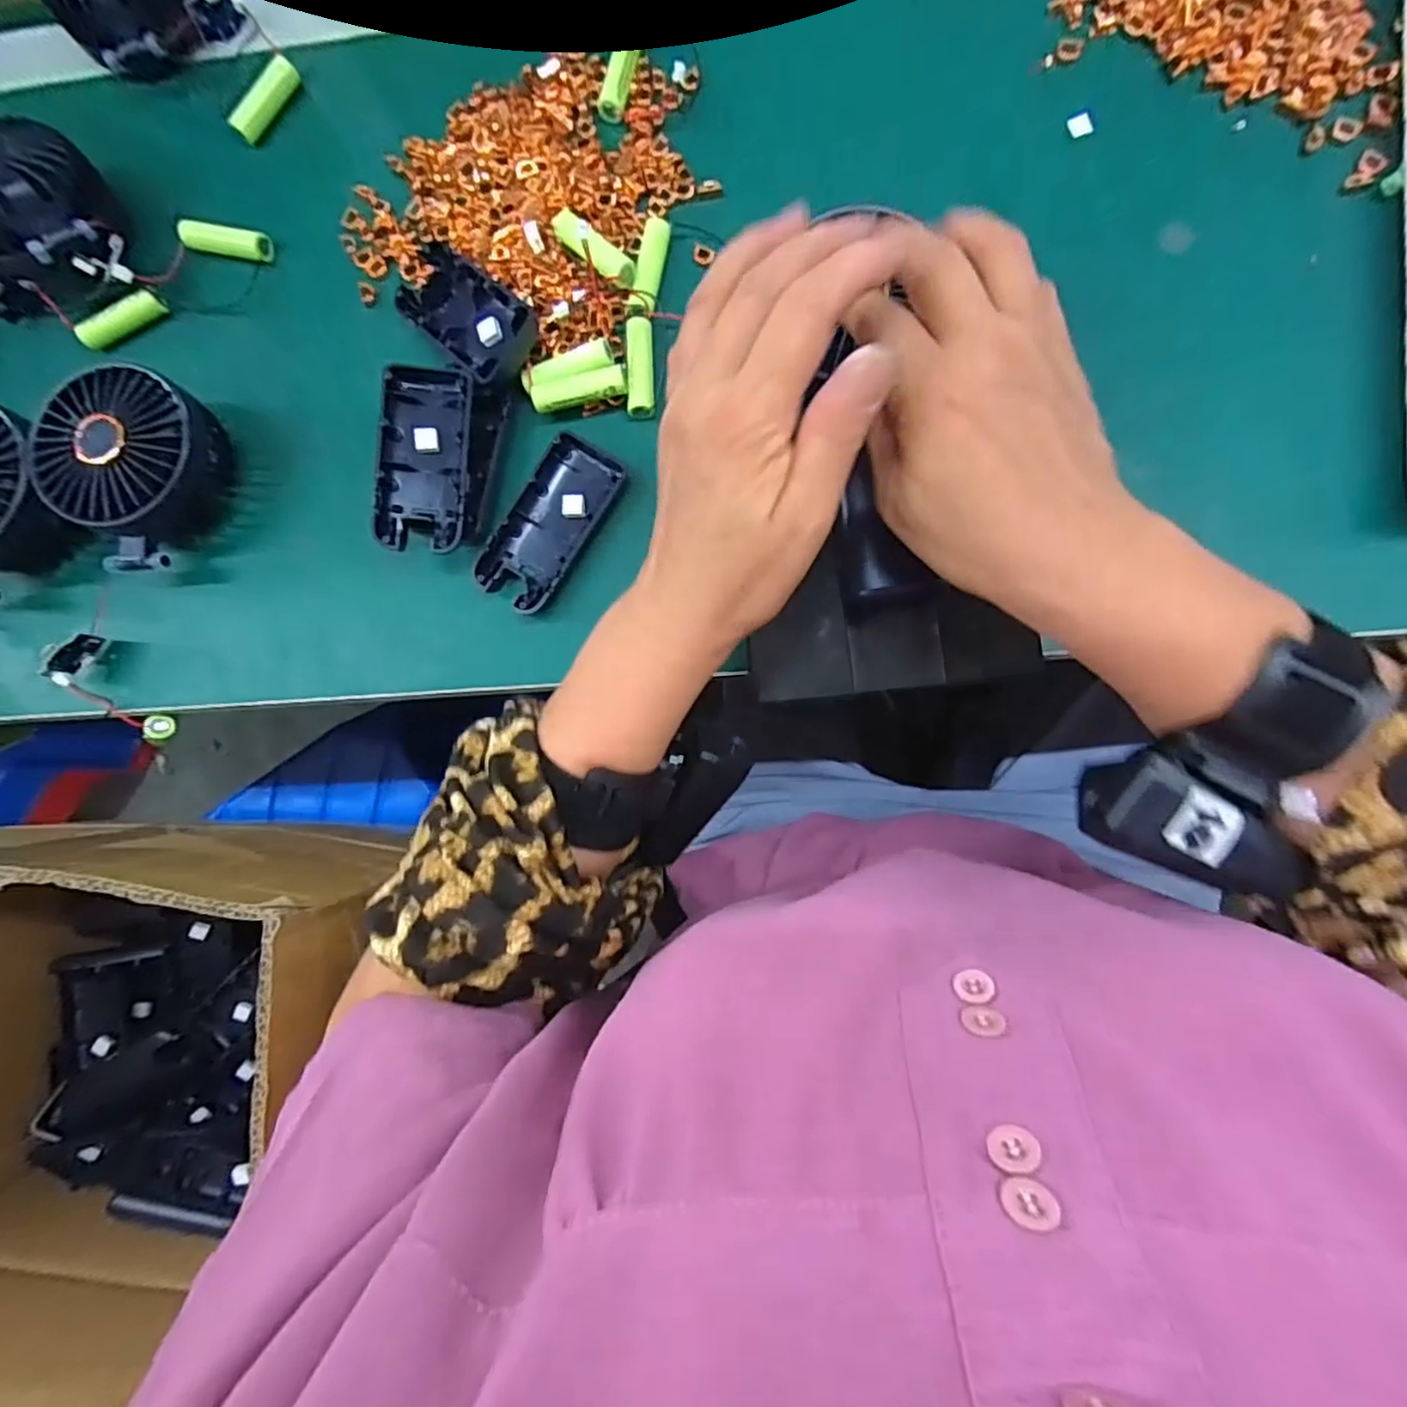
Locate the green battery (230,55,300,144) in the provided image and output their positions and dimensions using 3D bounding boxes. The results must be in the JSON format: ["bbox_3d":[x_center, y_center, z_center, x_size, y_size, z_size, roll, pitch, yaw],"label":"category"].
[{"bbox_3d":[-0.256,-0.352,0.382,0.014,0.012,0.052,32,89,6],"label":"green battery"}]

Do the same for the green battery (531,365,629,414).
[{"bbox_3d":[-0.064,-0.165,0.350,0.051,0.017,0.016,-8,86,4],"label":"green battery"}]

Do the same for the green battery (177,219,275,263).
[{"bbox_3d":[-0.275,-0.268,0.378,0.050,0.013,0.014,10,87,5],"label":"green battery"}]

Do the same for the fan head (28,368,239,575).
[{"bbox_3d":[-0.306,-0.126,0.353,0.080,0.049,0.096,27,89,6],"label":"fan head"}]

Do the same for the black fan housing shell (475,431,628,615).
[{"bbox_3d":[-0.081,-0.096,0.347,0.042,0.011,0.094,31,89,6],"label":"black fan housing shell"}]

